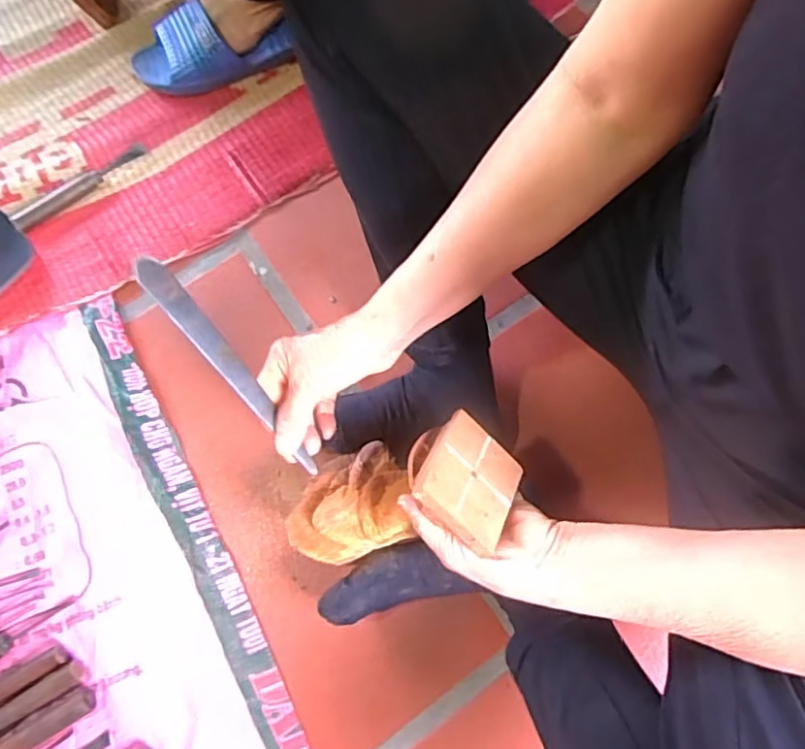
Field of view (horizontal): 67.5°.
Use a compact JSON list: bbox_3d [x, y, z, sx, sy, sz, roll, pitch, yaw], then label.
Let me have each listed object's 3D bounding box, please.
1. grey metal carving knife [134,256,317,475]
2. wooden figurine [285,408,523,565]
[{"bbox_3d":[-0.124,-0.002,0.440,0.019,0.009,0.193,-39,109,-10],"label":"grey metal carving knife"},{"bbox_3d":[-0.010,0.092,0.473,0.181,0.085,0.090,-21,70,34],"label":"wooden figurine"}]

